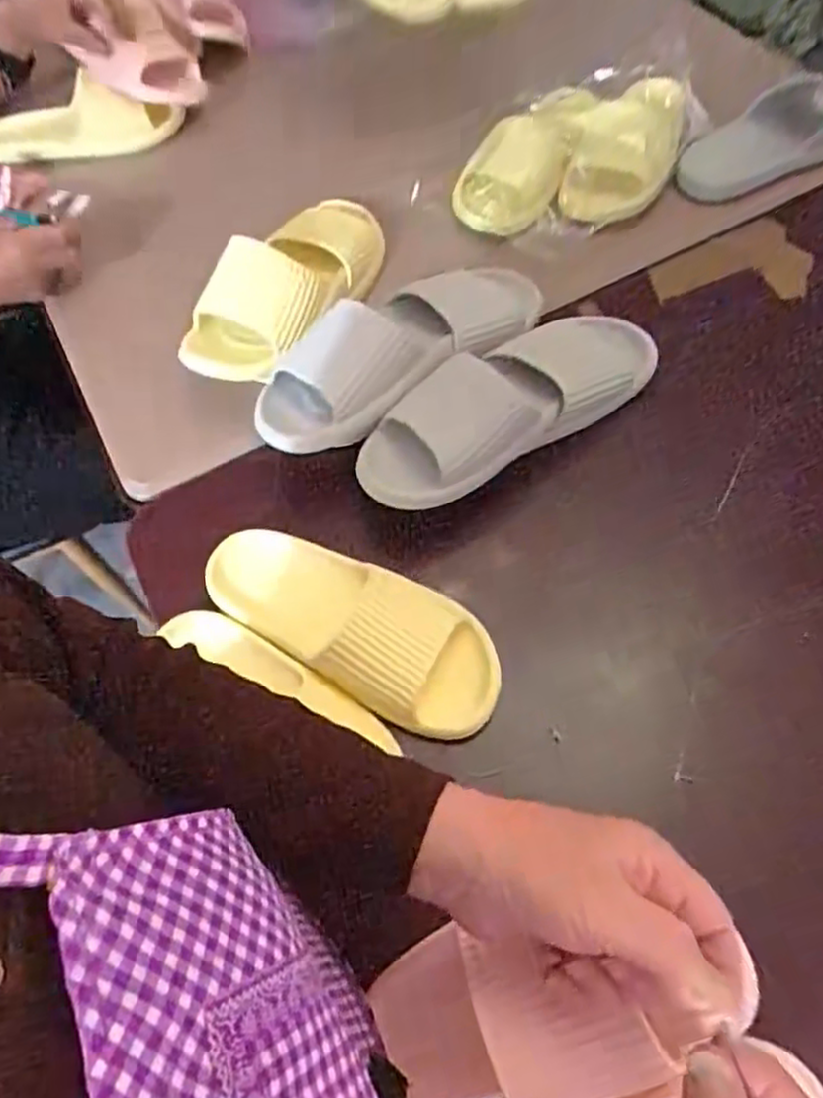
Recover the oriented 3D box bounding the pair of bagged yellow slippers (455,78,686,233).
[{"bbox_3d":[0.186,-0.447,0.788,0.182,0.063,0.301,35,70,19],"label":"pair of bagged yellow slippers"}]

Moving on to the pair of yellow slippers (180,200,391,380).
[{"bbox_3d":[-0.113,-0.269,0.704,0.111,0.089,0.290,20,66,13],"label":"pair of yellow slippers"}]

